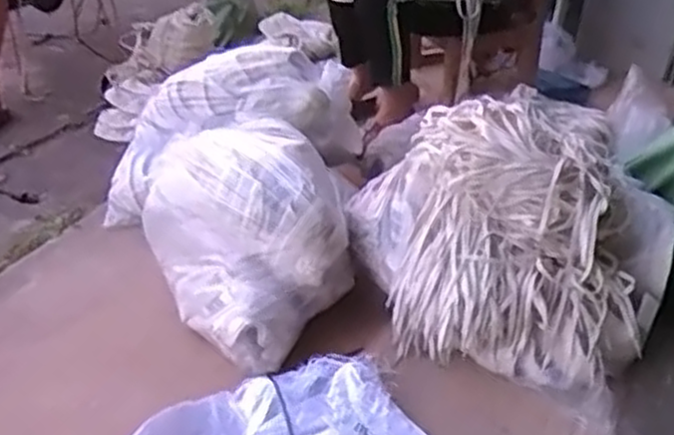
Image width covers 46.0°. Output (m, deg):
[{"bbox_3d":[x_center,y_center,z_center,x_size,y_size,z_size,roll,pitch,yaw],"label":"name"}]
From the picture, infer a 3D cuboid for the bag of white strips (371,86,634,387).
[{"bbox_3d":[0.302,0.019,1.333,0.404,0.280,0.414,7,32,9],"label":"bag of white strips"}]

